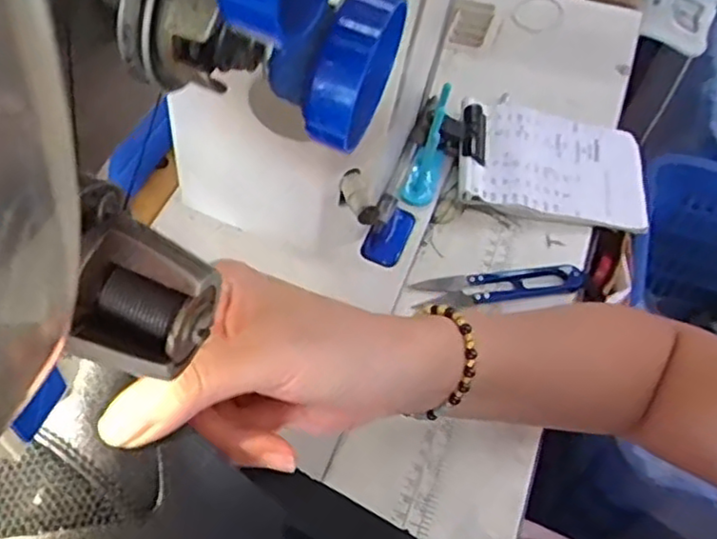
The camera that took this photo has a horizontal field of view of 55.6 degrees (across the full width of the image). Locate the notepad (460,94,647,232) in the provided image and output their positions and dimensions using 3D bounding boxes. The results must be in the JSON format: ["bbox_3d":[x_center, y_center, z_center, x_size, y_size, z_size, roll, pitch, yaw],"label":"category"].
[{"bbox_3d":[0.159,-0.083,0.539,0.138,0.025,0.113,13,56,8],"label":"notepad"}]

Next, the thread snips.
[{"bbox_3d":[0.099,0.010,0.478,0.115,0.012,0.028,-5,55,-5],"label":"thread snips"}]

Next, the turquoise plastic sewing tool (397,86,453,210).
[{"bbox_3d":[0.051,-0.091,0.506,0.028,0.070,0.055,10,55,6],"label":"turquoise plastic sewing tool"}]

